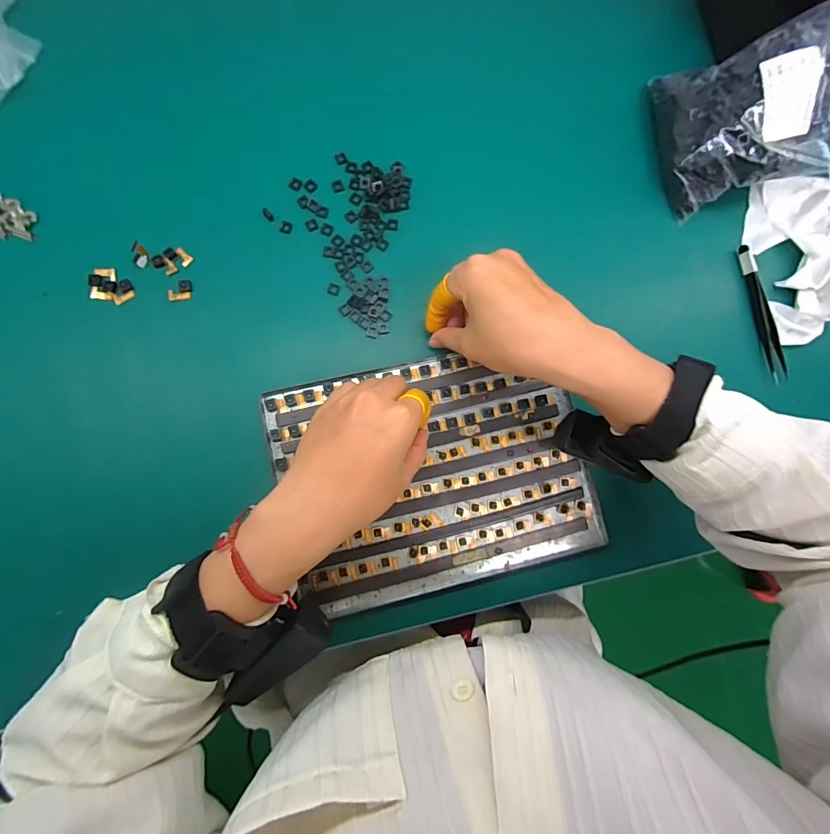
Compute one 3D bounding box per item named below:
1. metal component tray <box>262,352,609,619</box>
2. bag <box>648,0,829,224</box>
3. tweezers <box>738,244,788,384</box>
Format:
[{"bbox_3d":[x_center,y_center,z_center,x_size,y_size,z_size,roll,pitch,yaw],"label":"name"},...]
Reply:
[{"bbox_3d":[0.018,0.043,0.328,0.240,0.005,0.179,-13,85,-6],"label":"metal component tray"},{"bbox_3d":[0.303,-0.258,0.346,0.152,0.075,0.127,-3,84,-5],"label":"bag"},{"bbox_3d":[0.316,-0.095,0.366,0.012,0.011,0.126,-10,85,-6],"label":"tweezers"}]

